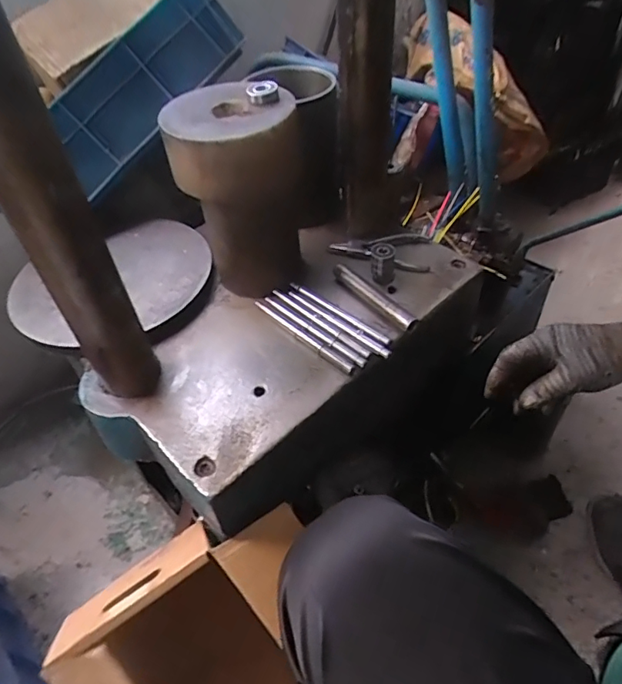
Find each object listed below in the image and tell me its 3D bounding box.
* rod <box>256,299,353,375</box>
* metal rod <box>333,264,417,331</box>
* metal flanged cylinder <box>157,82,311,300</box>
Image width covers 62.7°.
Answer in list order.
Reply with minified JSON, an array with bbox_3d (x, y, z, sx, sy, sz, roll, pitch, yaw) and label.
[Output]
[{"bbox_3d":[-0.011,-0.009,0.604,0.011,0.008,0.162,-36,53,-26],"label":"rod"},{"bbox_3d":[0.074,-0.058,0.638,0.018,0.017,0.143,-30,51,-22],"label":"metal rod"},{"bbox_3d":[-0.080,-0.179,0.627,0.143,0.214,0.141,-11,46,-5],"label":"metal flanged cylinder"}]

